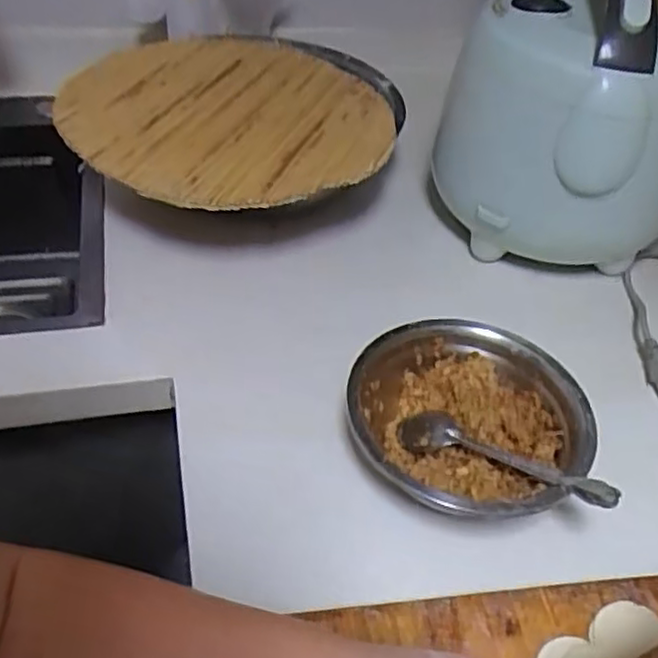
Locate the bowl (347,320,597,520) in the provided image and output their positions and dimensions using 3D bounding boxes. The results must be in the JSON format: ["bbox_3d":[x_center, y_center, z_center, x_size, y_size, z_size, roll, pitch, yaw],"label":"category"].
[{"bbox_3d":[0.098,0.070,0.507,0.160,0.061,0.160,3,43,-3],"label":"bowl"}]

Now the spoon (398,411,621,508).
[{"bbox_3d":[0.117,0.089,0.483,0.167,0.018,0.032,14,37,41],"label":"spoon"}]

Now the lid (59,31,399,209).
[{"bbox_3d":[-0.098,-0.221,0.697,0.313,0.022,0.324,3,43,-3],"label":"lid"}]

